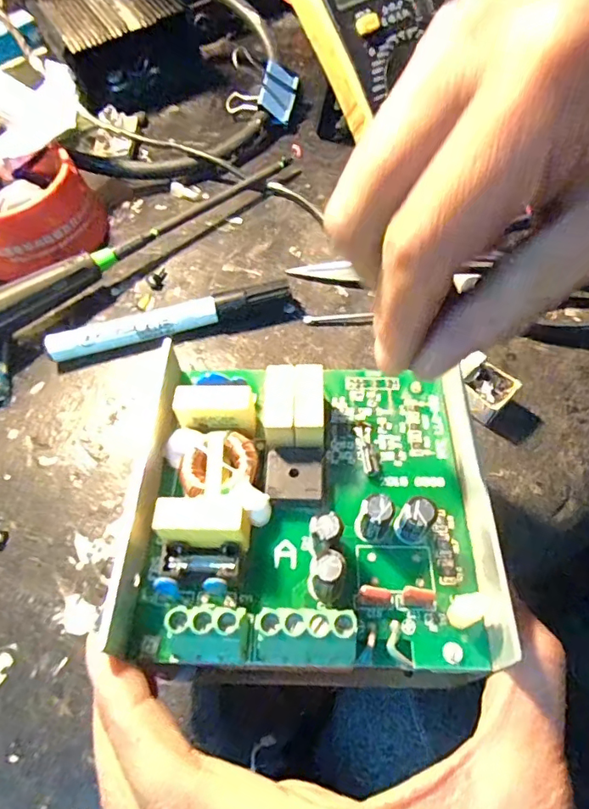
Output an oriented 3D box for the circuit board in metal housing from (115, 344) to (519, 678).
[{"bbox_3d":[0.005,0.028,0.161,0.118,0.031,0.106,0,61,4],"label":"circuit board in metal housing"}]

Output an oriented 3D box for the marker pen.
[{"bbox_3d":[-0.071,-0.046,0.285,0.135,0.017,0.014,-14,61,-4],"label":"marker pen"}]

